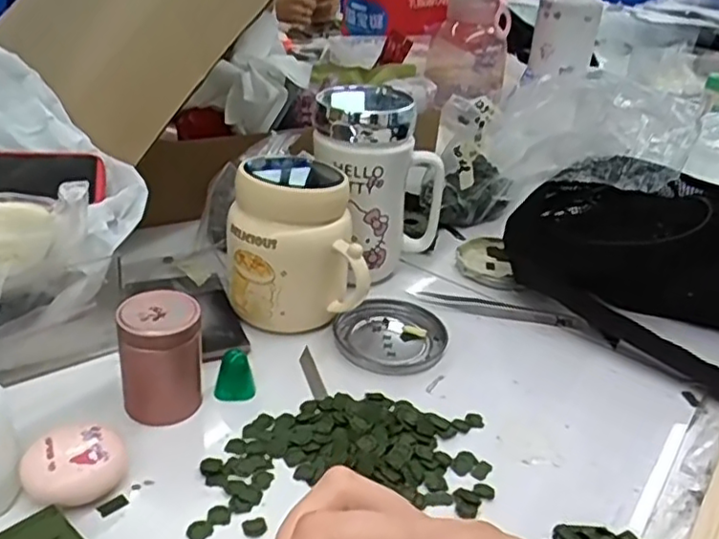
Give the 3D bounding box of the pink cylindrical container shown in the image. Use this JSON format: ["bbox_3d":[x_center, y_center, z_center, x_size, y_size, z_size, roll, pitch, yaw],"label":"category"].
[{"bbox_3d":[-0.113,0.050,0.376,0.043,0.067,0.037,-4,32,-17],"label":"pink cylindrical container"}]

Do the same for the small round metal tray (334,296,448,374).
[{"bbox_3d":[0.022,0.048,0.472,0.076,0.013,0.076,5,30,-3],"label":"small round metal tray"}]

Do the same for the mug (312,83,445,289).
[{"bbox_3d":[0.013,-0.065,0.519,0.100,0.144,0.066,-10,34,-26],"label":"mug"}]

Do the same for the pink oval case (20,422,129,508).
[{"bbox_3d":[-0.142,0.100,0.329,0.047,0.024,0.039,-9,33,-25],"label":"pink oval case"}]

